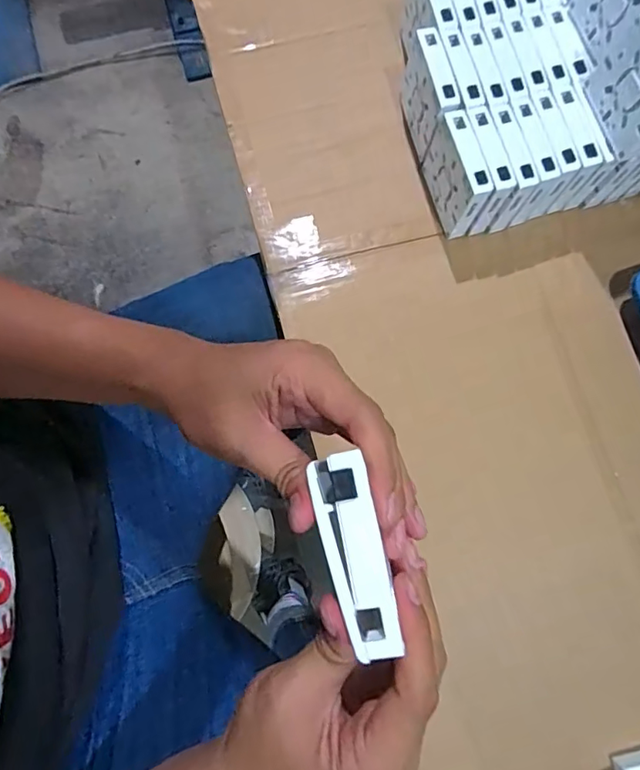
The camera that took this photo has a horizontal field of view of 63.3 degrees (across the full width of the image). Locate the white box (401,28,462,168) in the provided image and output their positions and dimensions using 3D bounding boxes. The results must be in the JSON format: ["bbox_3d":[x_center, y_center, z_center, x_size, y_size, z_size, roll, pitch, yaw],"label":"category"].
[{"bbox_3d":[0.109,-0.288,0.527,0.025,0.085,0.088,-14,79,-4],"label":"white box"}]

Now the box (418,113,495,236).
[{"bbox_3d":[0.132,-0.201,0.509,0.025,0.083,0.087,-14,79,-4],"label":"box"}]

